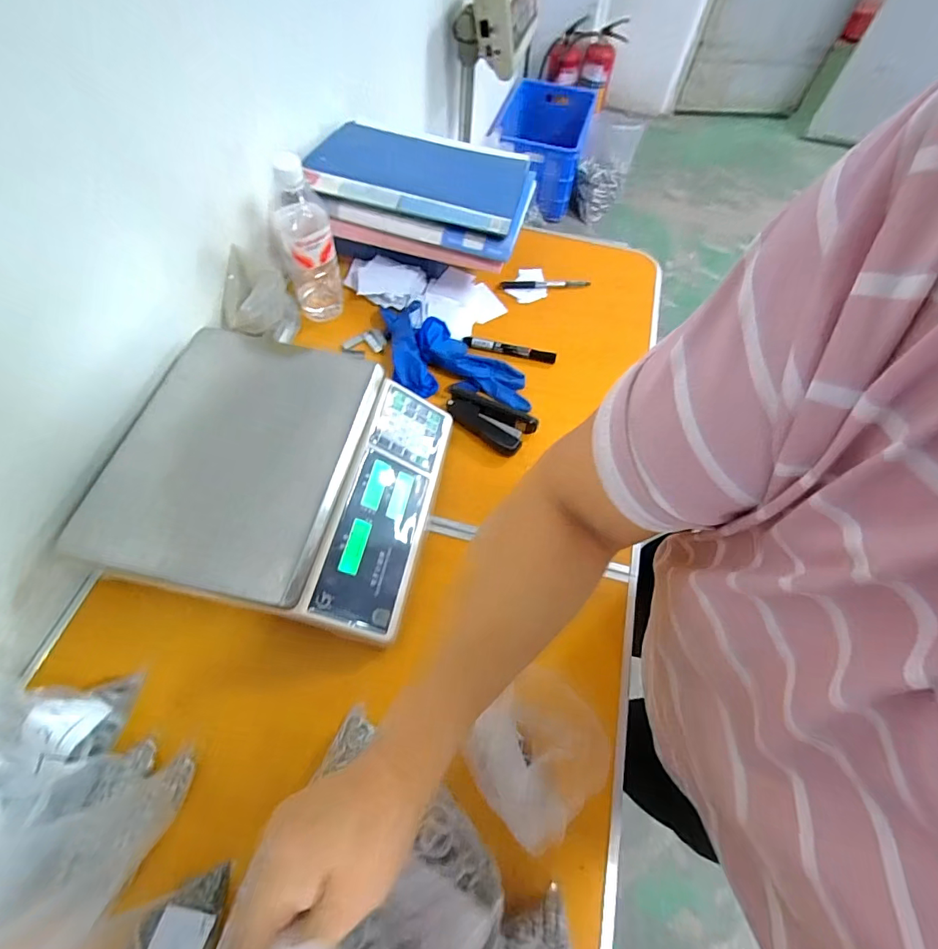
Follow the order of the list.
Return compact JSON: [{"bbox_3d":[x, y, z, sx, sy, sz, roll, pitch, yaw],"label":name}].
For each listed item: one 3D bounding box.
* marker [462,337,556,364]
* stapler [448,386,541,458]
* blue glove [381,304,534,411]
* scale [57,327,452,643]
[{"bbox_3d":[0.062,-0.191,0.697,0.141,0.010,0.016,12,61,3],"label":"marker"},{"bbox_3d":[0.026,-0.079,0.605,0.121,0.029,0.064,31,64,13],"label":"stapler"},{"bbox_3d":[-0.037,-0.166,0.662,0.272,0.035,0.125,34,64,15],"label":"blue glove"},{"bbox_3d":[-0.199,0.004,0.513,0.306,0.130,0.288,11,61,3],"label":"scale"}]

